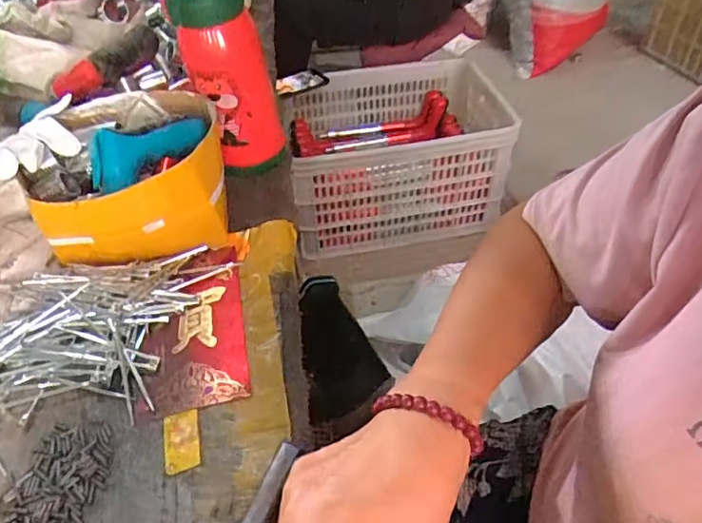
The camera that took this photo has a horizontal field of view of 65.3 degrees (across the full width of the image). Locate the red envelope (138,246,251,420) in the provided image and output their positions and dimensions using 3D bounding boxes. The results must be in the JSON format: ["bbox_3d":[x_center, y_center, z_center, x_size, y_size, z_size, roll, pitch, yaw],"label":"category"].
[{"bbox_3d":[-0.133,0.051,0.465,0.081,0.006,0.162,-11,48,-6],"label":"red envelope"}]

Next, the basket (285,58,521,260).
[{"bbox_3d":[0.114,-0.286,1.335,0.550,0.264,0.380,-6,46,-3],"label":"basket"}]

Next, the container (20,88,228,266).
[{"bbox_3d":[-0.209,-0.082,0.525,0.168,0.091,0.147,-10,48,-5],"label":"container"}]

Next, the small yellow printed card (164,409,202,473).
[{"bbox_3d":[-0.122,0.129,0.394,0.026,0.004,0.044,-12,48,-7],"label":"small yellow printed card"}]

